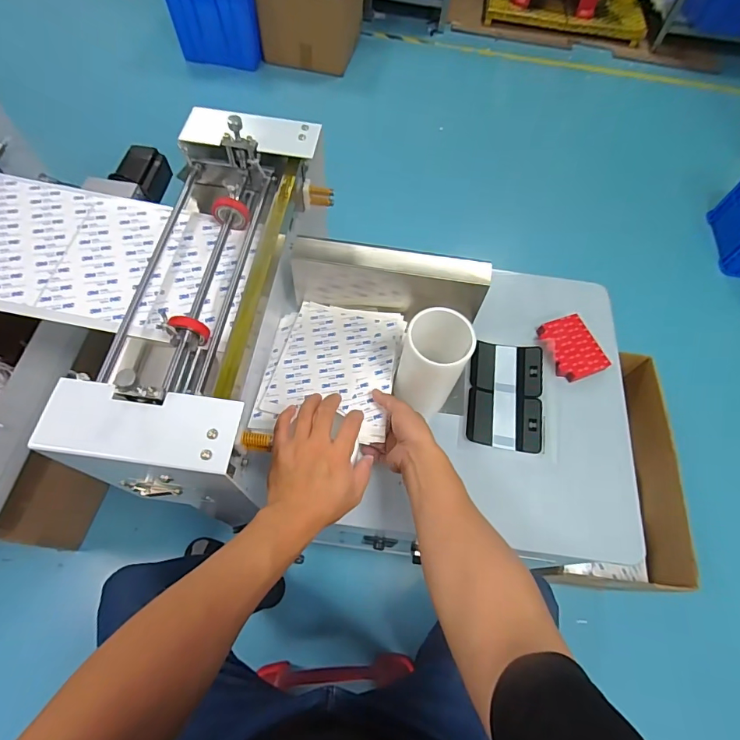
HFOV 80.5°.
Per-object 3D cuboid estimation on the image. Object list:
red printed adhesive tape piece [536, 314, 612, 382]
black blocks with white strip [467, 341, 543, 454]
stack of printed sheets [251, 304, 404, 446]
[{"bbox_3d":[0.351,-0.040,0.753,0.090,0.016,0.109,-14,66,-10],"label":"red printed adhesive tape piece"},{"bbox_3d":[0.223,0.038,0.722,0.117,0.017,0.185,10,64,2],"label":"black blocks with white strip"},{"bbox_3d":[-0.061,-0.006,0.683,0.206,0.024,0.227,8,58,8],"label":"stack of printed sheets"}]

